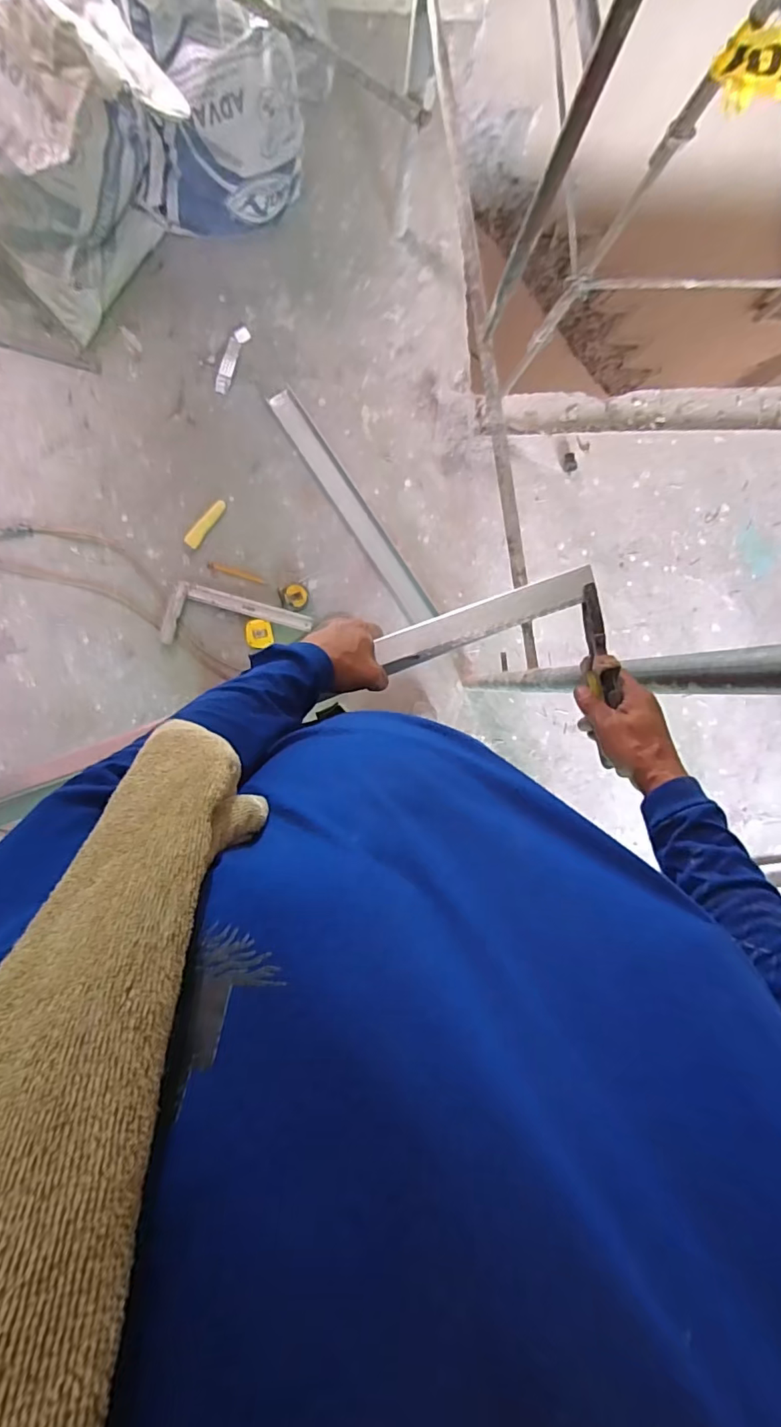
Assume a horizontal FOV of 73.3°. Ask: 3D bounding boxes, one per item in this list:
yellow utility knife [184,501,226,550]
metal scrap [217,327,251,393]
[{"bbox_3d":[-0.457,-0.469,1.298,0.033,0.009,0.138,35,88,-6],"label":"yellow utility knife"},{"bbox_3d":[-0.394,-0.869,1.292,0.039,0.009,0.168,23,89,-6],"label":"metal scrap"}]

